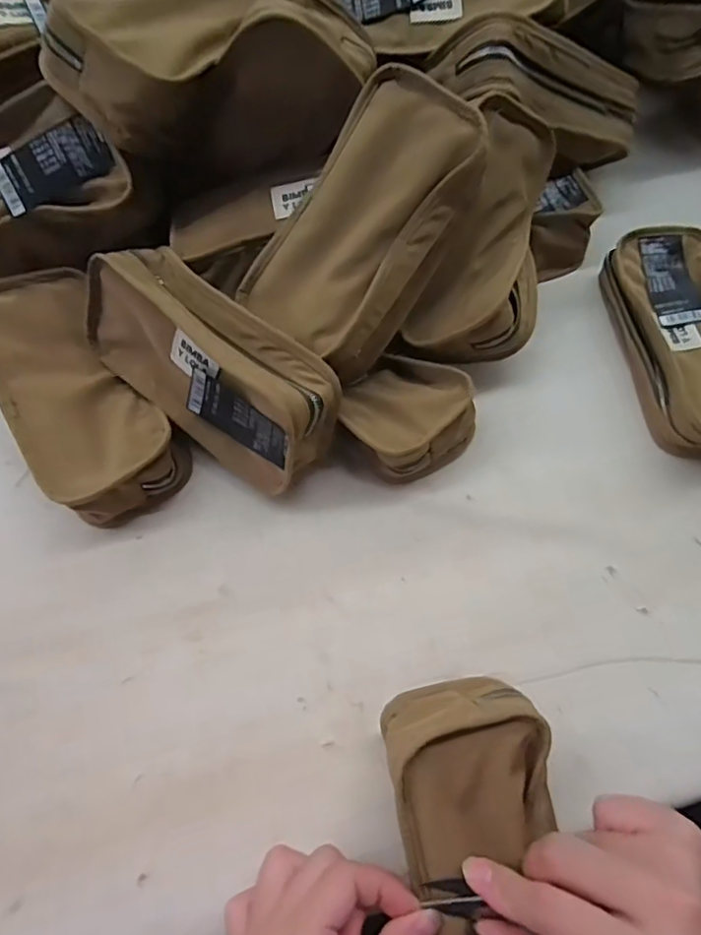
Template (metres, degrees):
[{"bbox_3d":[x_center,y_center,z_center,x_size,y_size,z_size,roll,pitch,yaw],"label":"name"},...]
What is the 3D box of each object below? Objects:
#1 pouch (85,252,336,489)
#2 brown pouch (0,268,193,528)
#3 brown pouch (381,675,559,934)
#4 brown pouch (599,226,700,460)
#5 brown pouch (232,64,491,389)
[{"bbox_3d":[-0.093,-0.077,0.381,0.187,0.069,0.051,39,45,13],"label":"pouch"},{"bbox_3d":[-0.191,-0.050,0.407,0.086,0.070,0.185,-32,70,-15],"label":"brown pouch"},{"bbox_3d":[0.069,0.211,0.283,0.081,0.048,0.198,-10,85,-5],"label":"brown pouch"},{"bbox_3d":[0.256,-0.097,0.445,0.084,0.050,0.183,-7,66,-5],"label":"brown pouch"},{"bbox_3d":[0.012,-0.156,0.375,0.100,0.054,0.176,33,100,0],"label":"brown pouch"}]

